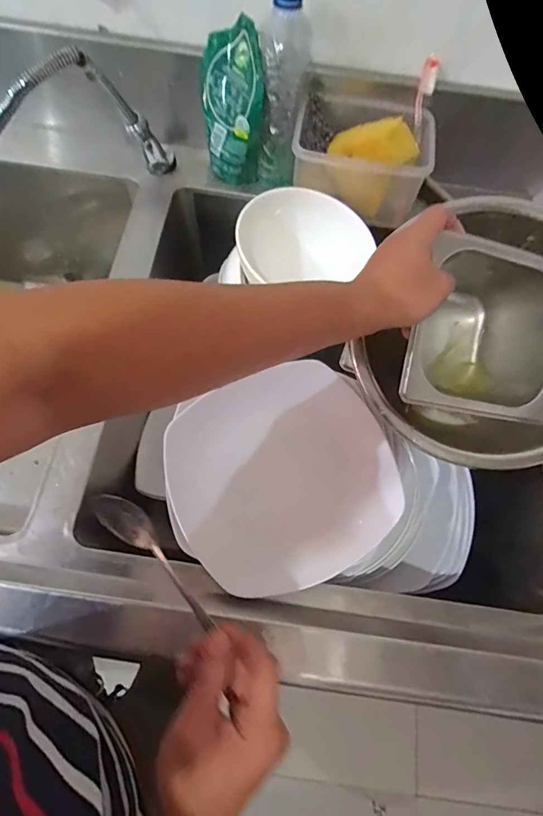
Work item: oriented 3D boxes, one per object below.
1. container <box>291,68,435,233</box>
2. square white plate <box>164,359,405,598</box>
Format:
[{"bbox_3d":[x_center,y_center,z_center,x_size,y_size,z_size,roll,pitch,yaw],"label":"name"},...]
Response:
[{"bbox_3d":[0.118,-0.349,0.564,0.168,0.095,0.133,13,68,2],"label":"container"},{"bbox_3d":[0.007,0.066,0.475,0.237,0.045,0.239,-22,71,-11],"label":"square white plate"}]

